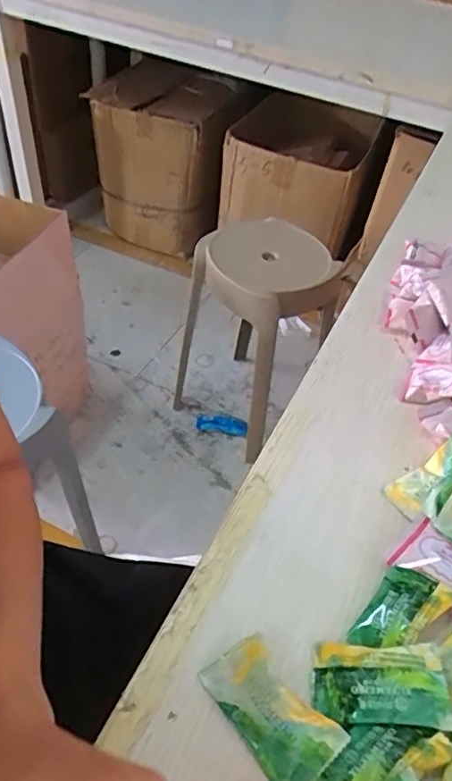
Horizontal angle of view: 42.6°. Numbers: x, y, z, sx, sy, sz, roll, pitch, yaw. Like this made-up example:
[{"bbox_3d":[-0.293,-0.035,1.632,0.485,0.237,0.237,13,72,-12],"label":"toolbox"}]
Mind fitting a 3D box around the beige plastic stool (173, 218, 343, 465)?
[{"bbox_3d":[0.069,-0.117,1.305,0.279,0.436,0.280,26,48,17],"label":"beige plastic stool"}]

